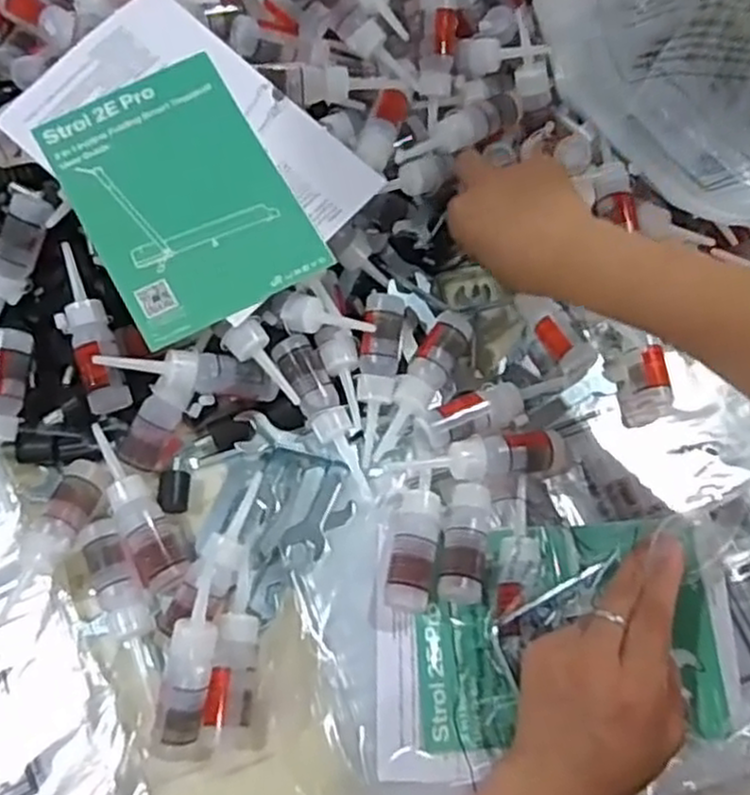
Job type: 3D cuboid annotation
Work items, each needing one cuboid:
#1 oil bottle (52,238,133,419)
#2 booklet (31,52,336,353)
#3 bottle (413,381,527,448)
[{"bbox_3d":[-0.181,-0.044,0.467,0.027,0.021,0.108,-18,85,-8],"label":"oil bottle"},{"bbox_3d":[-0.121,-0.127,0.465,0.122,0.009,0.170,-29,78,-11],"label":"booklet"},{"bbox_3d":[0.061,0.013,0.473,0.069,0.028,0.028,-18,64,-10],"label":"bottle"}]

